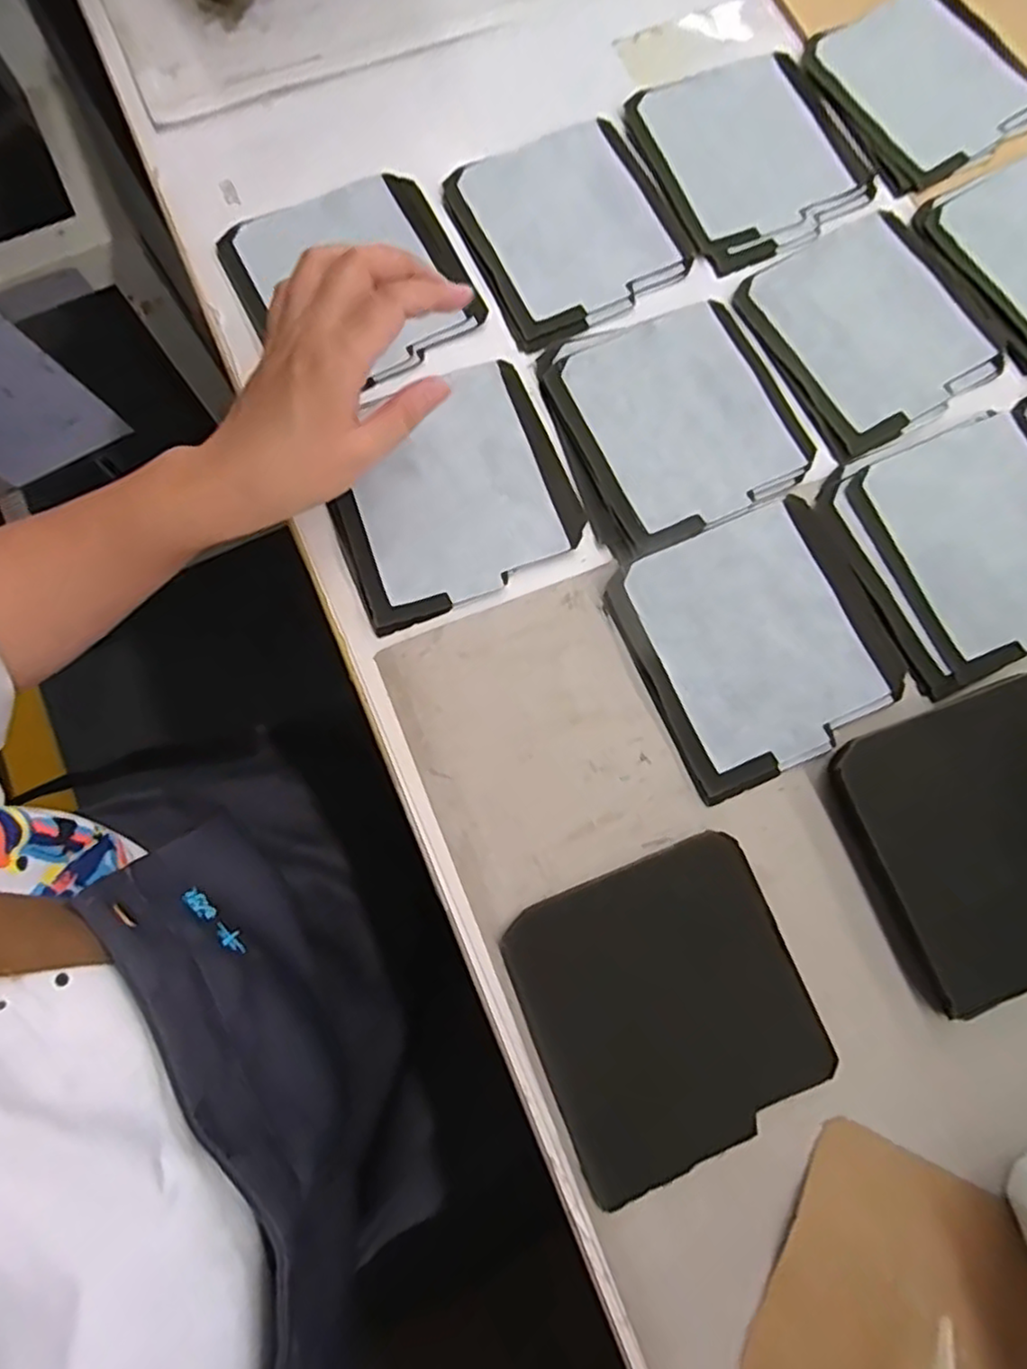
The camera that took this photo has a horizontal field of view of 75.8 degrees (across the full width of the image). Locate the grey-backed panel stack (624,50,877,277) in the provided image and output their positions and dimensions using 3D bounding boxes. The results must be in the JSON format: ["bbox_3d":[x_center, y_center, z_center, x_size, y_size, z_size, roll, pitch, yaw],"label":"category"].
[{"bbox_3d":[0.161,-0.353,0.442,0.133,0.009,0.142,-23,79,-3],"label":"grey-backed panel stack"}]

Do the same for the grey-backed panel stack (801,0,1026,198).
[{"bbox_3d":[0.280,-0.408,0.444,0.131,0.007,0.132,-31,80,-5],"label":"grey-backed panel stack"}]

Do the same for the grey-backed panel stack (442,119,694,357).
[{"bbox_3d":[0.037,-0.294,0.422,0.130,0.008,0.135,-23,79,-3],"label":"grey-backed panel stack"}]

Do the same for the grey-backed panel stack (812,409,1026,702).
[{"bbox_3d":[0.264,-0.081,0.381,0.134,0.007,0.136,-24,79,-4],"label":"grey-backed panel stack"}]

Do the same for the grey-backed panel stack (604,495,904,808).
[{"bbox_3d":[0.138,-0.025,0.372,0.137,0.009,0.137,-25,80,-4],"label":"grey-backed panel stack"}]

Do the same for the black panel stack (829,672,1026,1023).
[{"bbox_3d":[0.245,0.076,0.337,0.129,0.017,0.135,-21,79,-3],"label":"black panel stack"}]

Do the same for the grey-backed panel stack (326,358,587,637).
[{"bbox_3d":[-0.039,-0.115,0.382,0.134,0.014,0.134,-23,79,-3],"label":"grey-backed panel stack"}]

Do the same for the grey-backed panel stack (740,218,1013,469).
[{"bbox_3d":[0.223,-0.222,0.415,0.128,0.005,0.140,-27,80,-4],"label":"grey-backed panel stack"}]

